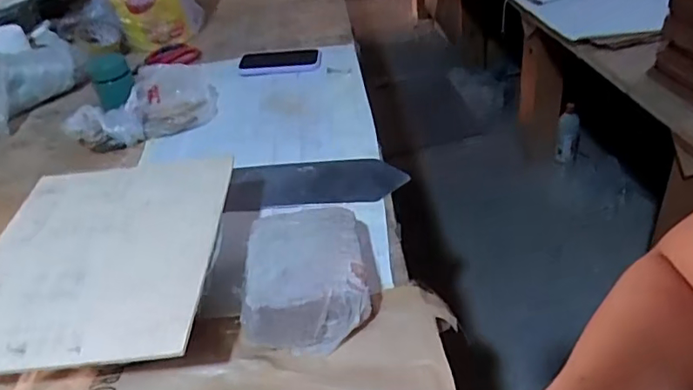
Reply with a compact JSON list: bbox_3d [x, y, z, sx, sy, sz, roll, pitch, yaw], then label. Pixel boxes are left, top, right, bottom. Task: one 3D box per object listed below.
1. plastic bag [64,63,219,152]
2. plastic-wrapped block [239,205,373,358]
[{"bbox_3d":[-0.328,-0.146,0.879,0.240,0.077,0.115,-20,39,-16],"label":"plastic bag"},{"bbox_3d":[-0.043,0.078,0.553,0.122,0.066,0.158,-8,38,-1],"label":"plastic-wrapped block"}]

